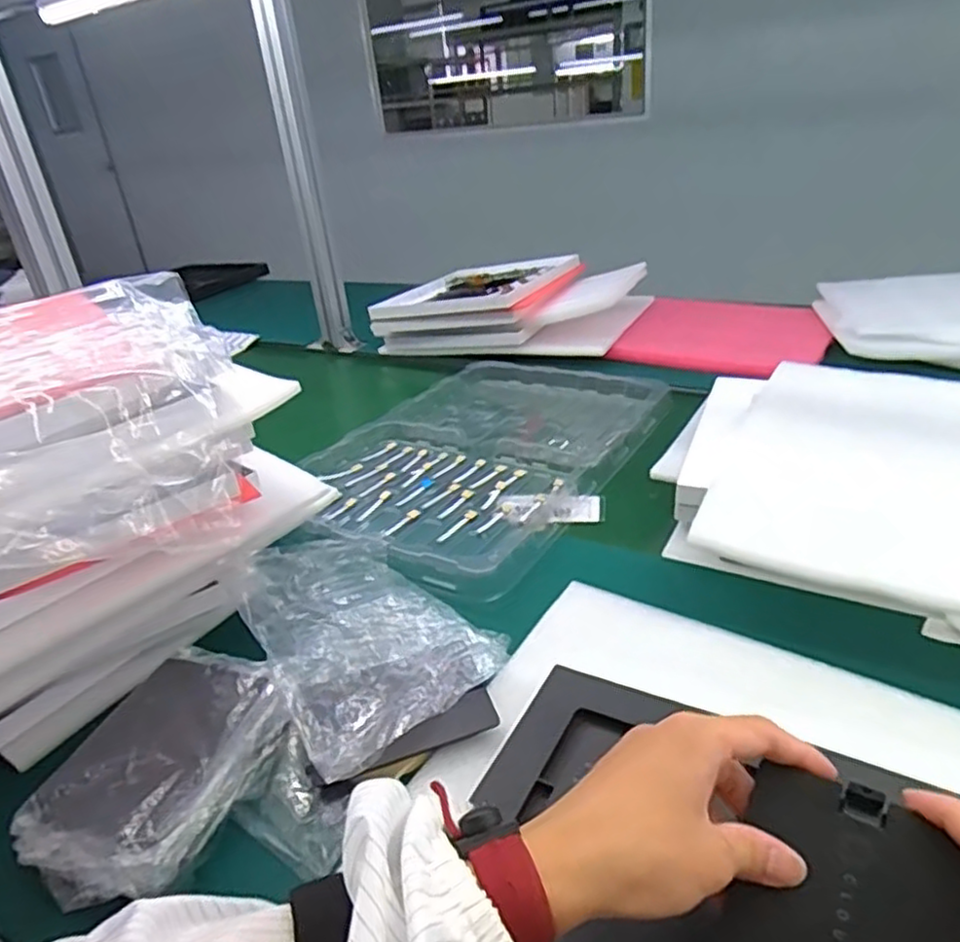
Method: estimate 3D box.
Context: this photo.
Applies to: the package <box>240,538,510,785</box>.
[{"bbox_3d":[-0.090,0.119,0.506,0.156,0.060,0.195,-27,35,-33],"label":"package"}]

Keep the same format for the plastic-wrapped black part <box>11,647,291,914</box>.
[{"bbox_3d":[-0.192,0.182,0.415,0.098,0.040,0.150,5,31,19],"label":"plastic-wrapped black part"}]

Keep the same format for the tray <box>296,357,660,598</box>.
[{"bbox_3d":[0.014,-0.030,0.810,0.334,0.039,0.478,16,36,35],"label":"tray"}]

